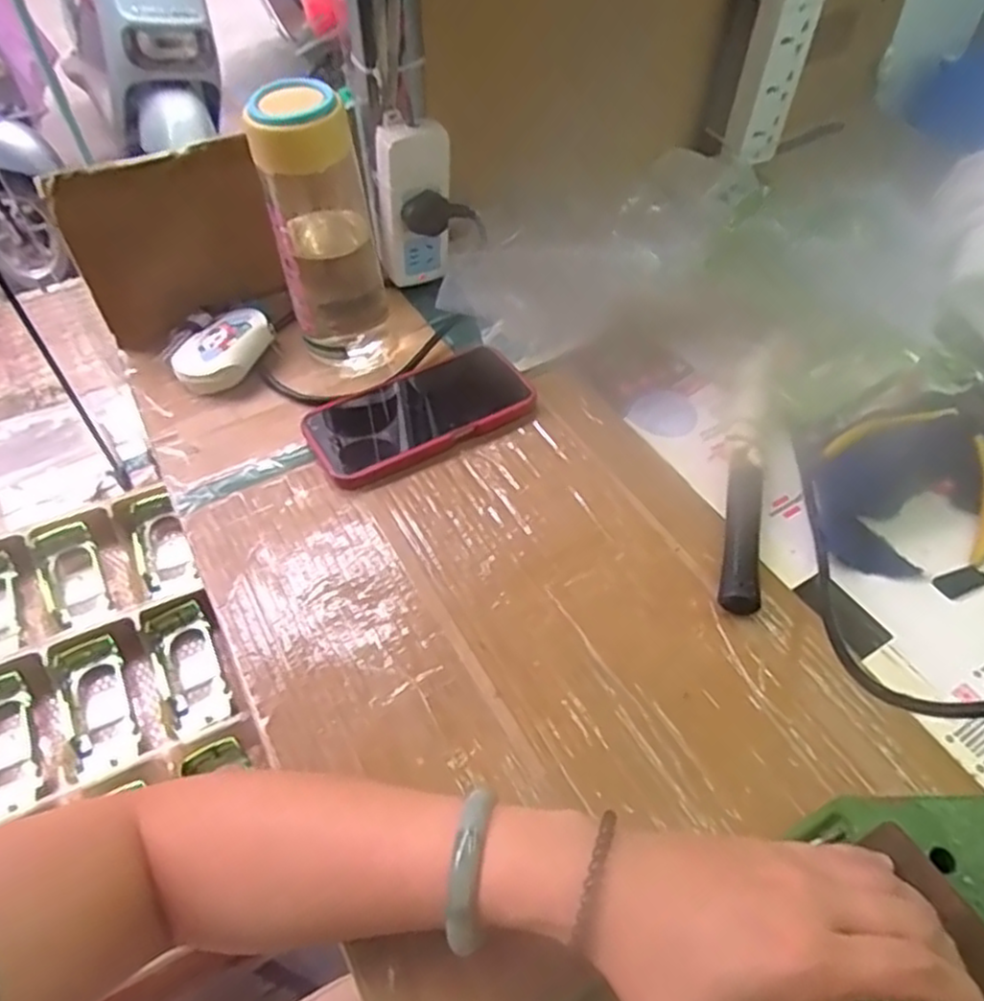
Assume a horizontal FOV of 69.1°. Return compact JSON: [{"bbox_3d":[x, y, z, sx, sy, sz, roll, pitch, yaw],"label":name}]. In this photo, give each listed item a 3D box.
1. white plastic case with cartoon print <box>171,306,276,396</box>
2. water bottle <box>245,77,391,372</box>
[{"bbox_3d":[-0.212,-0.119,0.566,0.052,0.034,0.075,32,59,22],"label":"white plastic case with cartoon print"},{"bbox_3d":[-0.121,-0.199,0.525,0.070,0.189,0.081,-8,53,-6],"label":"water bottle"}]

